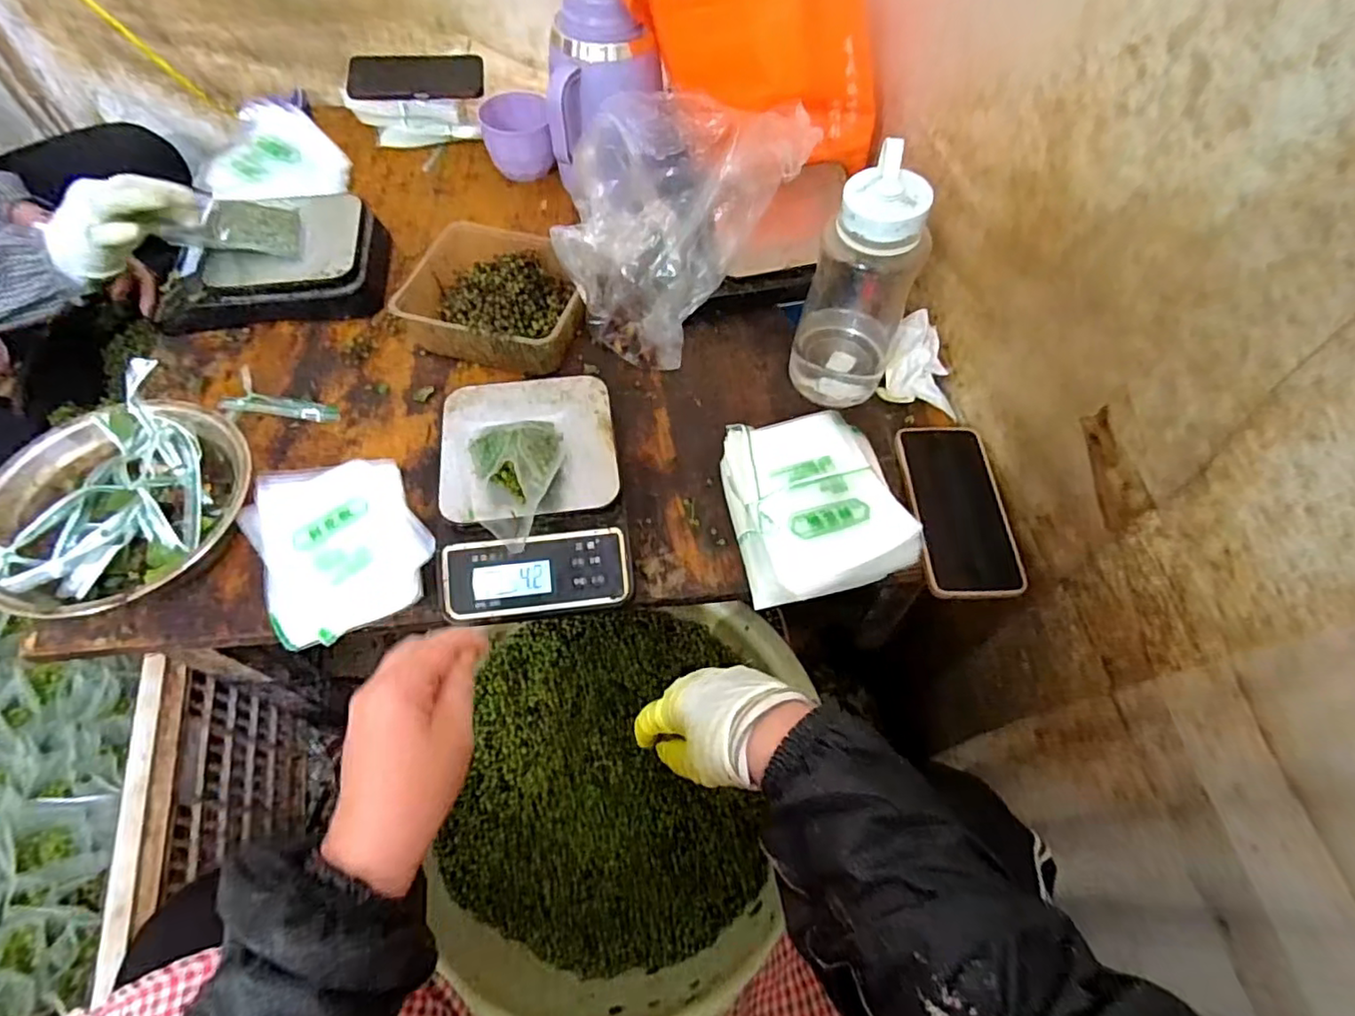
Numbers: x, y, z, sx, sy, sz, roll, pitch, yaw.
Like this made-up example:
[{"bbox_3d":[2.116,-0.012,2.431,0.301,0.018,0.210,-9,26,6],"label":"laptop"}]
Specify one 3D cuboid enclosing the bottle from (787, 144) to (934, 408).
[{"bbox_3d":[0.162,-0.183,0.547,0.077,0.208,0.078,-35,66,-20],"label":"bottle"}]

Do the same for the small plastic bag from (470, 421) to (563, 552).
[{"bbox_3d":[-0.126,-0.028,0.485,0.072,0.048,0.127,-9,60,-7],"label":"small plastic bag"}]

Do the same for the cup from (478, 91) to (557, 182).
[{"bbox_3d":[-0.199,-0.465,0.778,0.086,0.068,0.071,-7,60,-6],"label":"cup"}]

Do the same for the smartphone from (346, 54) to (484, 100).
[{"bbox_3d":[-0.328,-0.544,0.778,0.160,0.012,0.063,-5,85,-8],"label":"smartphone"}]

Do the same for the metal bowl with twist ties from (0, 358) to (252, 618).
[{"bbox_3d":[-0.441,-0.006,0.493,0.176,0.085,0.184,1,59,-1],"label":"metal bowl with twist ties"}]

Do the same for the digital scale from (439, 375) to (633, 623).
[{"bbox_3d":[-0.122,-0.015,0.529,0.146,0.054,0.209,-7,60,-6],"label":"digital scale"}]

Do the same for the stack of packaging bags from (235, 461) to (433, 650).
[{"bbox_3d":[-0.282,0.025,0.515,0.126,0.018,0.163,-26,63,-16],"label":"stack of packaging bags"}]

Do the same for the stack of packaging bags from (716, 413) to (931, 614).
[{"bbox_3d":[0.111,0.002,0.516,0.126,0.073,0.151,-14,61,-10],"label":"stack of packaging bags"}]

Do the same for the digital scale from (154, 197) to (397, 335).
[{"bbox_3d":[-0.434,-0.267,0.665,0.217,0.055,0.153,-9,60,-7],"label":"digital scale"}]

